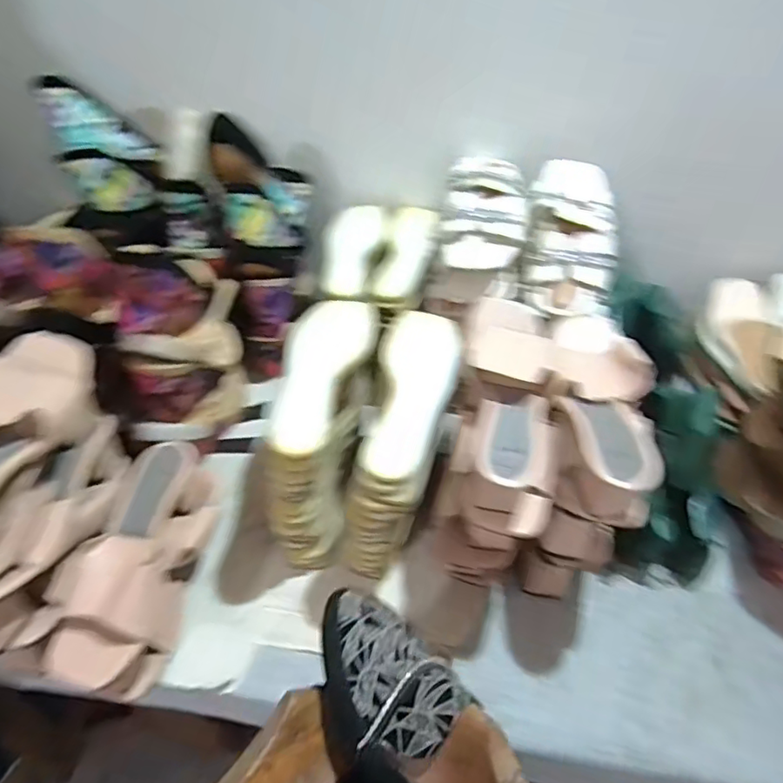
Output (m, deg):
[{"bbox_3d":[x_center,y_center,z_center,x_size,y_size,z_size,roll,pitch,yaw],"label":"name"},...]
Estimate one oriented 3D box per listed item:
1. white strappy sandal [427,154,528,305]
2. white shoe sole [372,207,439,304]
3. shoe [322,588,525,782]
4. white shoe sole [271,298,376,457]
[{"bbox_3d":[0.119,-0.215,0.789,0.118,0.123,0.216,6,45,5],"label":"white strappy sandal"},{"bbox_3d":[0.026,-0.207,0.853,0.067,0.039,0.224,7,45,6],"label":"white shoe sole"},{"bbox_3d":[0.024,0.220,0.349,0.077,0.069,0.228,-26,52,-25],"label":"shoe"},{"bbox_3d":[-0.080,-0.028,0.640,0.080,0.027,0.238,11,45,10],"label":"white shoe sole"}]

